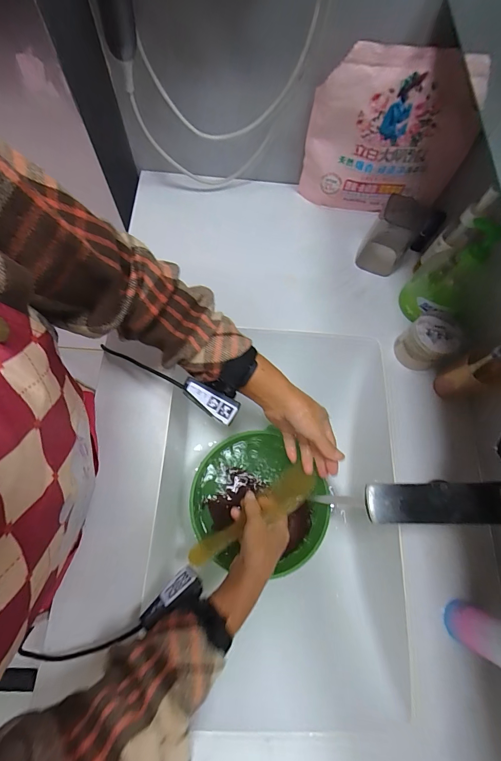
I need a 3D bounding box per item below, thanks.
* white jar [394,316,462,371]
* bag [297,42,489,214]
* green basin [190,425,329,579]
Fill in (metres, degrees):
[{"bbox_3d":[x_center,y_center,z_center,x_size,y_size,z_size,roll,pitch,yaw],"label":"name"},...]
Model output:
[{"bbox_3d":[0.248,-0.051,0.472,0.057,0.064,0.060,1,71,-4],"label":"white jar"},{"bbox_3d":[0.206,-0.351,0.492,0.237,0.217,0.034,2,71,-4],"label":"bag"},{"bbox_3d":[0.009,0.180,0.485,0.179,0.065,0.192,1,71,-2],"label":"green basin"}]

